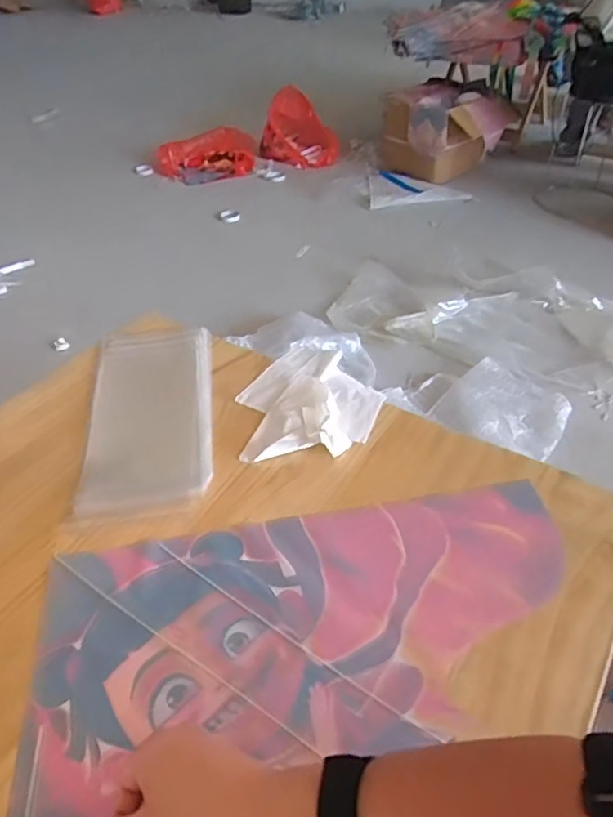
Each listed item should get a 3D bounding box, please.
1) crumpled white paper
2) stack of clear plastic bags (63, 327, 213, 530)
[{"bbox_3d":[0.002,-0.020,0.790,0.181,0.036,0.212,-7,42,-5],"label":"crumpled white paper"},{"bbox_3d":[-0.205,0.003,0.775,0.159,0.023,0.350,-6,42,-4],"label":"stack of clear plastic bags"}]

